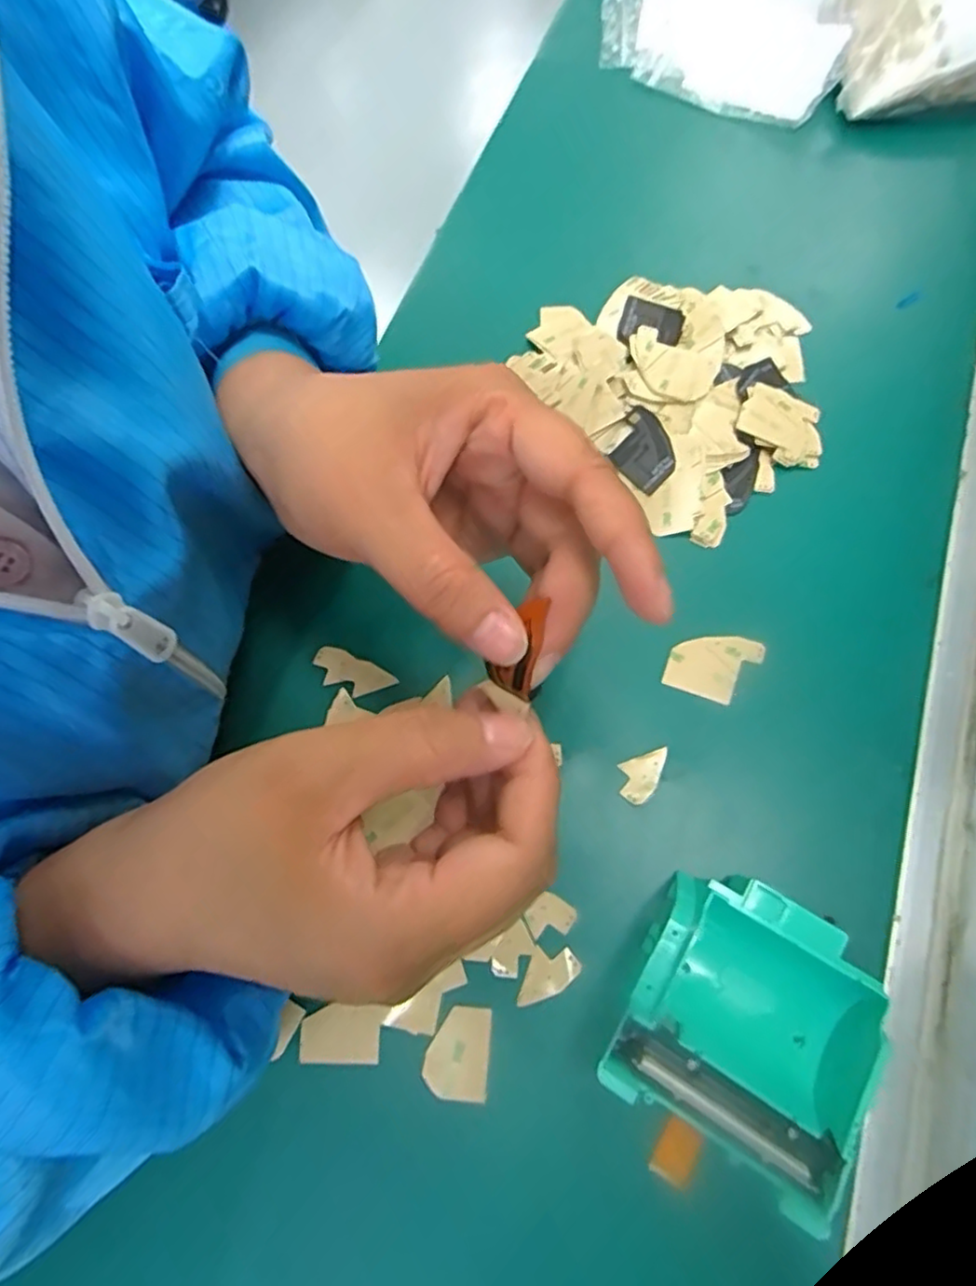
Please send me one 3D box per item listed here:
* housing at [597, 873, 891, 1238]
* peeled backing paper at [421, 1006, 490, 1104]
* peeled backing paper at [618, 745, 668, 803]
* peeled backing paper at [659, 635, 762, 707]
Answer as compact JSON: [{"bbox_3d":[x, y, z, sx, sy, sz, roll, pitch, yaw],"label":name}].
[{"bbox_3d":[0.086,0.126,0.222,0.079,0.038,0.079,30,74,13],"label":"housing"},{"bbox_3d":[-0.011,0.149,0.239,0.023,0.004,0.029,3,70,4],"label":"peeled backing paper"},{"bbox_3d":[0.064,0.055,0.268,0.022,0.004,0.017,-20,76,0],"label":"peeled backing paper"},{"bbox_3d":[0.097,0.009,0.284,0.036,0.004,0.031,22,72,10],"label":"peeled backing paper"}]

